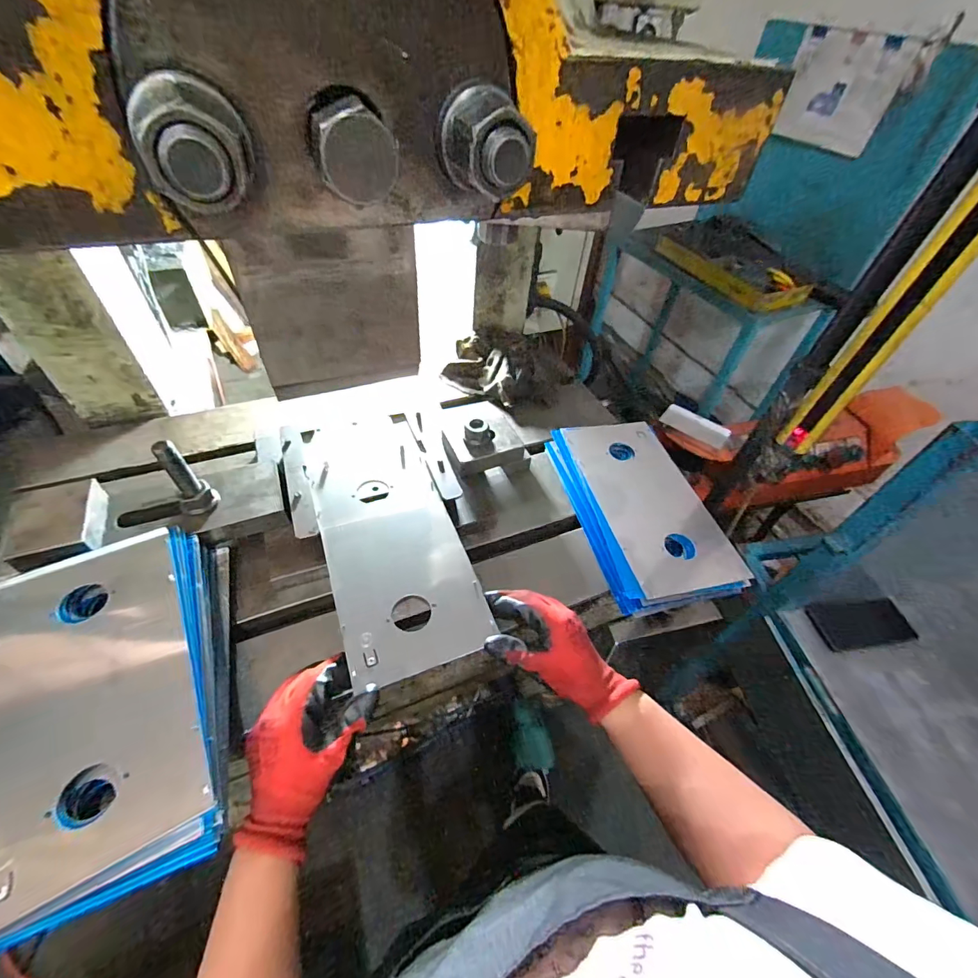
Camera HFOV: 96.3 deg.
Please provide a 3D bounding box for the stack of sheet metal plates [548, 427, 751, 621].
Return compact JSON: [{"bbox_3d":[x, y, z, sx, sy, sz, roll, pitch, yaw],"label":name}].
[{"bbox_3d":[0.210,0.020,0.613,0.174,0.041,0.306,-9,49,-13],"label":"stack of sheet metal plates"}]

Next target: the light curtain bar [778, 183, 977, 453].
[{"bbox_3d":[0.380,-0.170,0.390,0.034,0.354,0.033,18,49,11],"label":"light curtain bar"}]

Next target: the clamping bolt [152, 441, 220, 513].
[{"bbox_3d":[-0.332,-0.011,0.481,0.032,0.091,0.027,-10,50,-14],"label":"clamping bolt"}]

